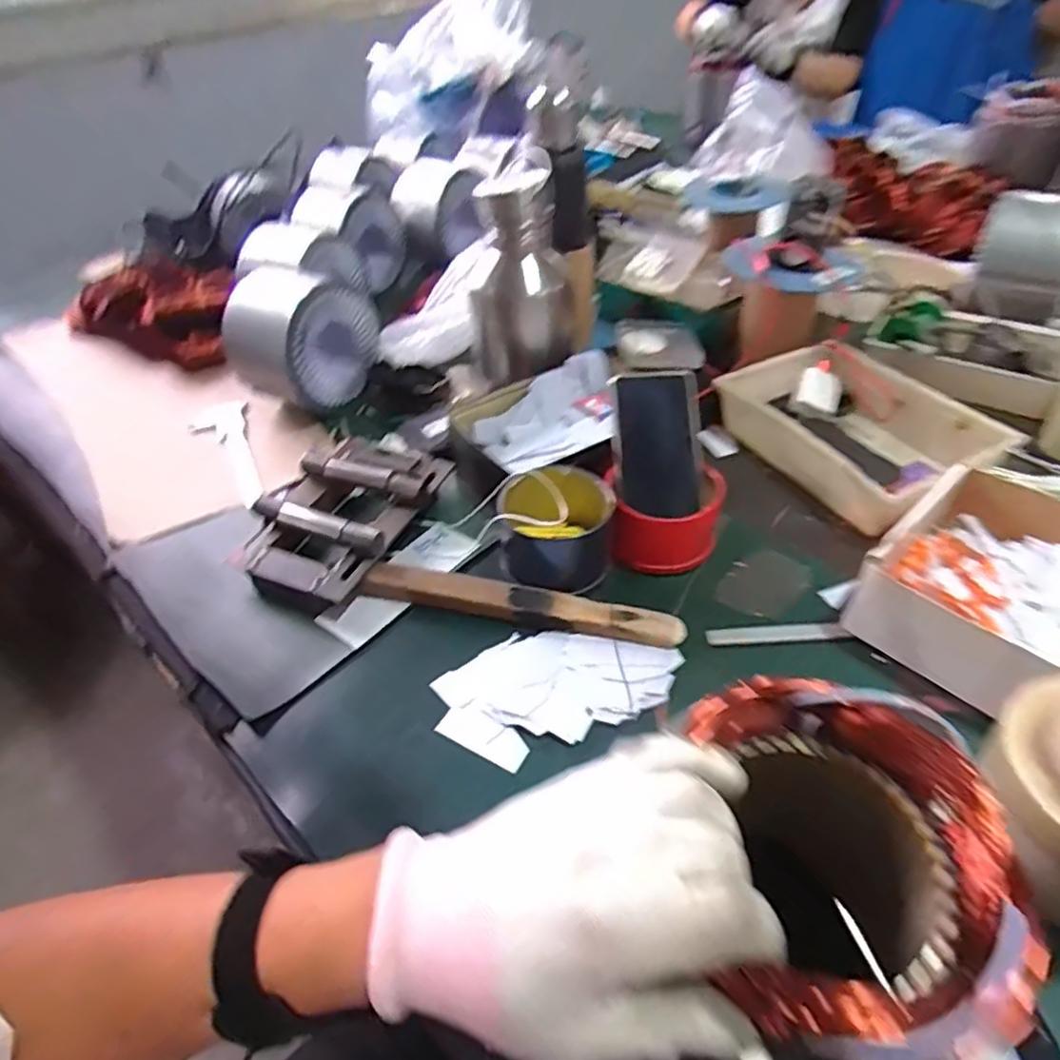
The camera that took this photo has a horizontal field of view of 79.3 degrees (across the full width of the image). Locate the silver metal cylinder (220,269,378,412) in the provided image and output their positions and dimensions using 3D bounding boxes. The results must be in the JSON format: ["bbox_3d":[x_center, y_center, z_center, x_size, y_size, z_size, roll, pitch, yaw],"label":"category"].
[{"bbox_3d":[-0.272,-0.232,0.771,0.131,0.132,0.148,26,53,29],"label":"silver metal cylinder"}]

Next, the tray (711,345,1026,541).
[{"bbox_3d":[0.338,-0.109,0.675,0.170,0.058,0.237,-24,47,-17],"label":"tray"}]

